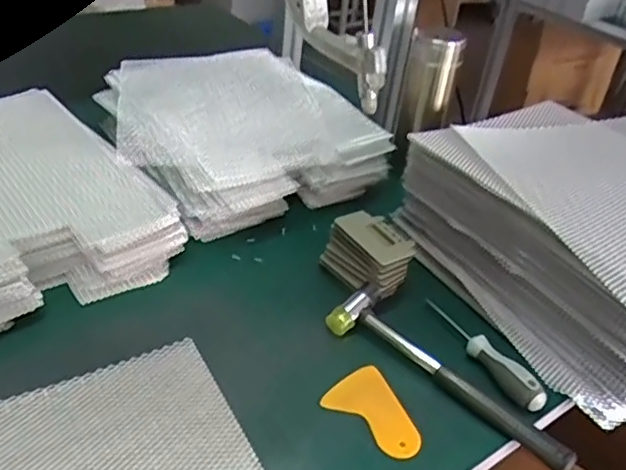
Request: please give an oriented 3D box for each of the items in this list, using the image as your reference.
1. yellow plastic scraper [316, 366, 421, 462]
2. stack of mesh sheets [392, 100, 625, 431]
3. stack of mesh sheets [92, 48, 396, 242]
[{"bbox_3d":[0.061,0.153,0.544,0.088,0.007,0.062,33,44,27],"label":"yellow plastic scraper"},{"bbox_3d":[0.302,0.007,0.659,0.270,0.130,0.368,-13,40,-26],"label":"stack of mesh sheets"},{"bbox_3d":[-0.121,-0.137,0.814,0.303,0.098,0.342,-19,43,-32],"label":"stack of mesh sheets"}]

